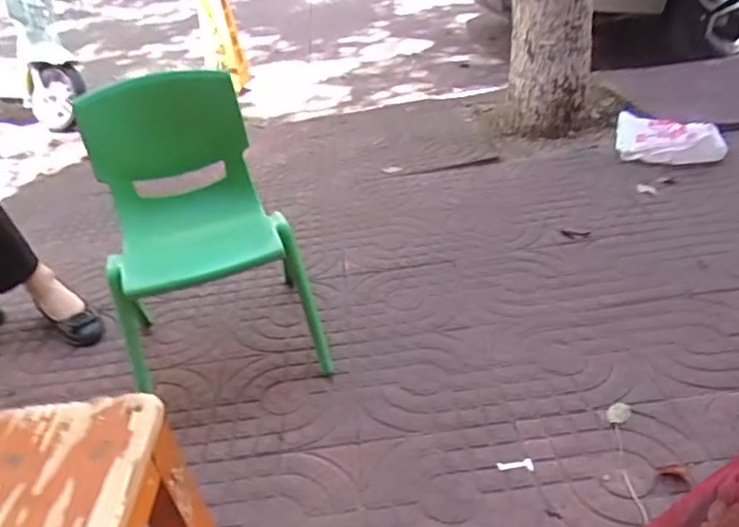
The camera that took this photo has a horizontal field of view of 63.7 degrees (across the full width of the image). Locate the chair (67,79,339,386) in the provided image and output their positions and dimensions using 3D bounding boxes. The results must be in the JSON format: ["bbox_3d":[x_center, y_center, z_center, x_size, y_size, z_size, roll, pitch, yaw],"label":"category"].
[{"bbox_3d":[-0.290,-0.046,1.056,0.312,0.504,0.282,-16,33,-15],"label":"chair"}]

